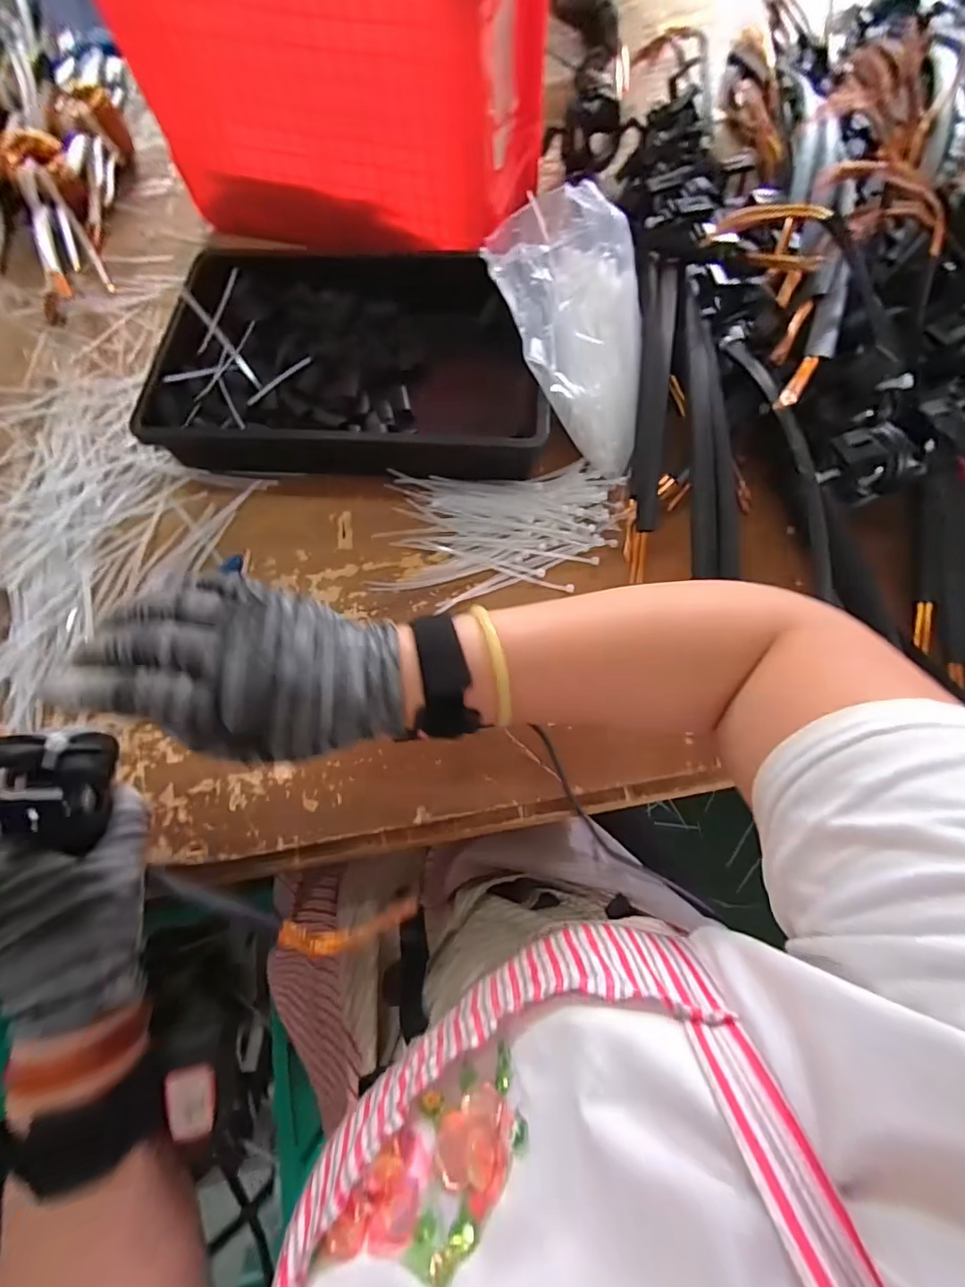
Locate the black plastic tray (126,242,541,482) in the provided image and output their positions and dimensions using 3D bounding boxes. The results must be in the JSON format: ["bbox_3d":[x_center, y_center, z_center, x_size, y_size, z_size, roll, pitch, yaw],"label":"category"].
[{"bbox_3d":[-0.124,-0.297,0.502,0.359,0.060,0.273,3,71,3],"label":"black plastic tray"}]

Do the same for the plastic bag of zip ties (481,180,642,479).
[{"bbox_3d":[0.086,-0.280,0.441,0.137,0.050,0.258,-14,94,-3],"label":"plastic bag of zip ties"}]

